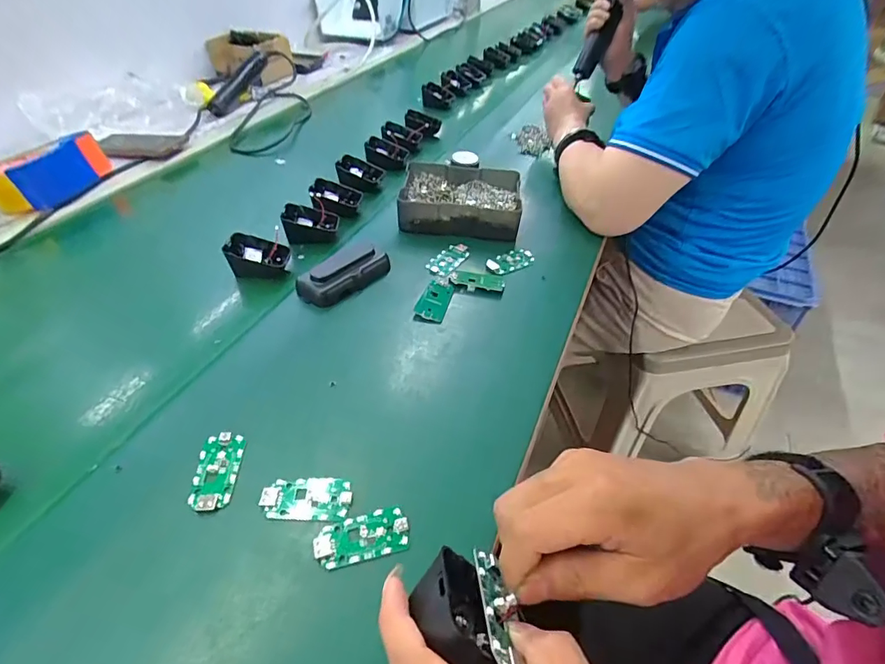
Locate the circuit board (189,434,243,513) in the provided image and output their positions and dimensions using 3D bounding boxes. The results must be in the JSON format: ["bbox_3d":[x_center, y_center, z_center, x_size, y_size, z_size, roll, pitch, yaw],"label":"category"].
[{"bbox_3d":[-0.174,0.108,0.350,0.030,0.009,0.063,-5,44,-4],"label":"circuit board"}]

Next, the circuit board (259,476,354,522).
[{"bbox_3d":[-0.101,0.122,0.337,0.064,0.006,0.032,0,44,2],"label":"circuit board"}]

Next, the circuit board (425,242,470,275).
[{"bbox_3d":[0.009,-0.092,0.561,0.034,0.004,0.070,23,49,23],"label":"circuit board"}]

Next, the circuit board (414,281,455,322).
[{"bbox_3d":[-0.008,-0.036,0.500,0.032,0.008,0.058,10,45,11],"label":"circuit board"}]

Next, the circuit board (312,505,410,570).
[{"bbox_3d":[-0.057,0.145,0.319,0.064,0.007,0.032,-12,45,-11],"label":"circuit board"}]

